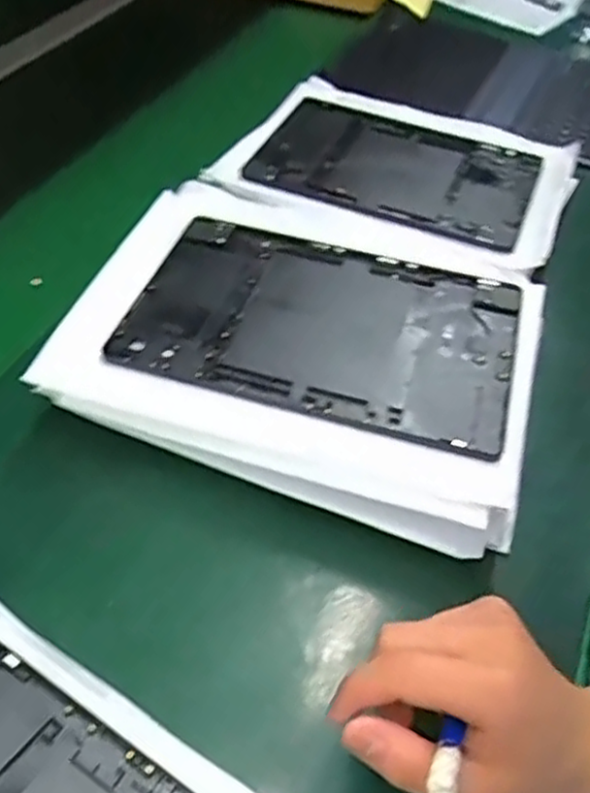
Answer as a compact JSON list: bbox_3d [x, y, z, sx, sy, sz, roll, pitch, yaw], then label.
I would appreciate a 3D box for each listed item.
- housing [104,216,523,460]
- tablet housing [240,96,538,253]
[{"bbox_3d":[0.020,-0.049,0.472,0.234,0.009,0.152,14,49,9],"label":"housing"},{"bbox_3d":[0.089,-0.202,0.656,0.232,0.015,0.156,20,49,15],"label":"tablet housing"}]

